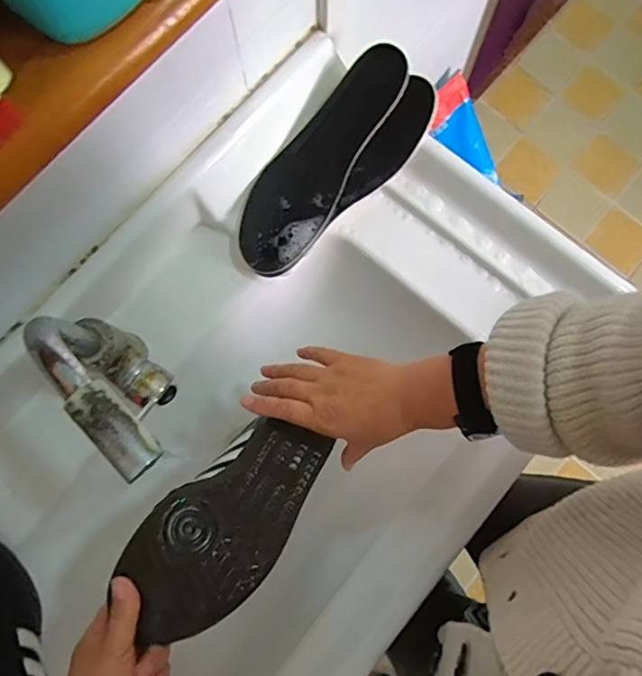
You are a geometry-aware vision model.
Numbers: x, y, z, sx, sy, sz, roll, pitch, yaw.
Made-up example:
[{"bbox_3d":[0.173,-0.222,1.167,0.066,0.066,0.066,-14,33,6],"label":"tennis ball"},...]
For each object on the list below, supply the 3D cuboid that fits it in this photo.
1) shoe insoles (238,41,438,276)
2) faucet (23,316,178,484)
[{"bbox_3d":[0.009,-0.193,0.614,0.112,0.050,0.268,44,97,9],"label":"shoe insoles"},{"bbox_3d":[-0.167,0.043,0.456,0.045,0.220,0.167,-42,81,-8],"label":"faucet"}]

